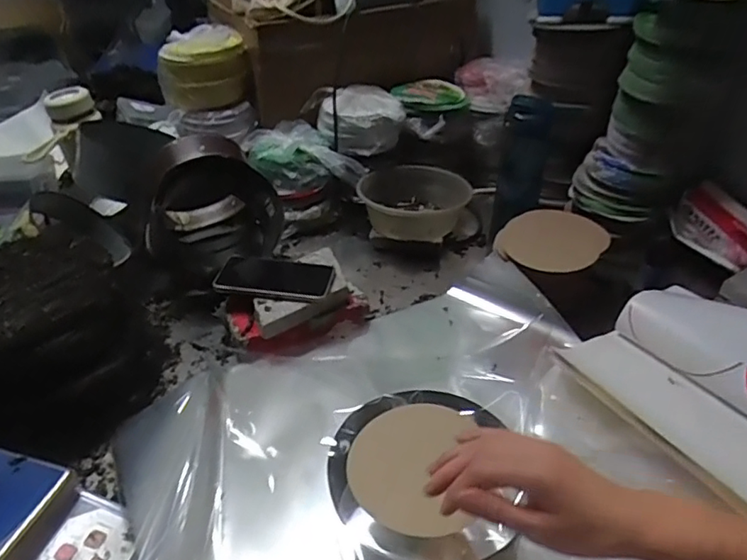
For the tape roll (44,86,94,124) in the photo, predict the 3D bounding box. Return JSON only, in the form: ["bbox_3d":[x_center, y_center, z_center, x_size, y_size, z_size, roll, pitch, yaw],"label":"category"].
[{"bbox_3d":[-0.620,-0.358,1.140,0.080,0.049,0.080,-1,38,1],"label":"tape roll"}]

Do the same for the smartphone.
[{"bbox_3d":[-0.140,-0.006,0.804,0.161,0.013,0.076,7,45,1],"label":"smartphone"}]

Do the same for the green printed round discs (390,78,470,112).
[{"bbox_3d":[0.109,-0.373,1.116,0.144,0.021,0.132,1,44,-1],"label":"green printed round discs"}]

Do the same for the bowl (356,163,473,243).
[{"bbox_3d":[0.066,-0.131,1.017,0.186,0.103,0.198,-1,38,1],"label":"bowl"}]

